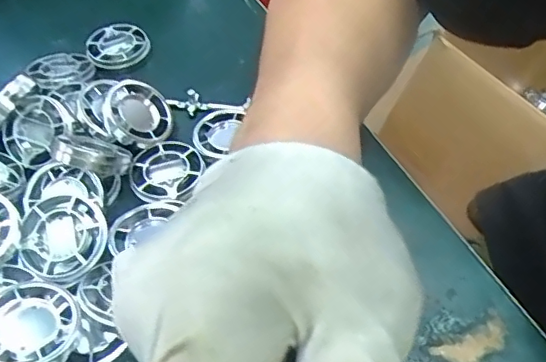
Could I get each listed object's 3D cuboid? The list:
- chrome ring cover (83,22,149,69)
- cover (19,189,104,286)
[{"bbox_3d":[-0.100,-0.087,0.376,0.038,0.009,0.038,21,56,18],"label":"chrome ring cover"},{"bbox_3d":[-0.094,0.024,0.259,0.037,0.010,0.038,-20,54,-14],"label":"cover"}]

